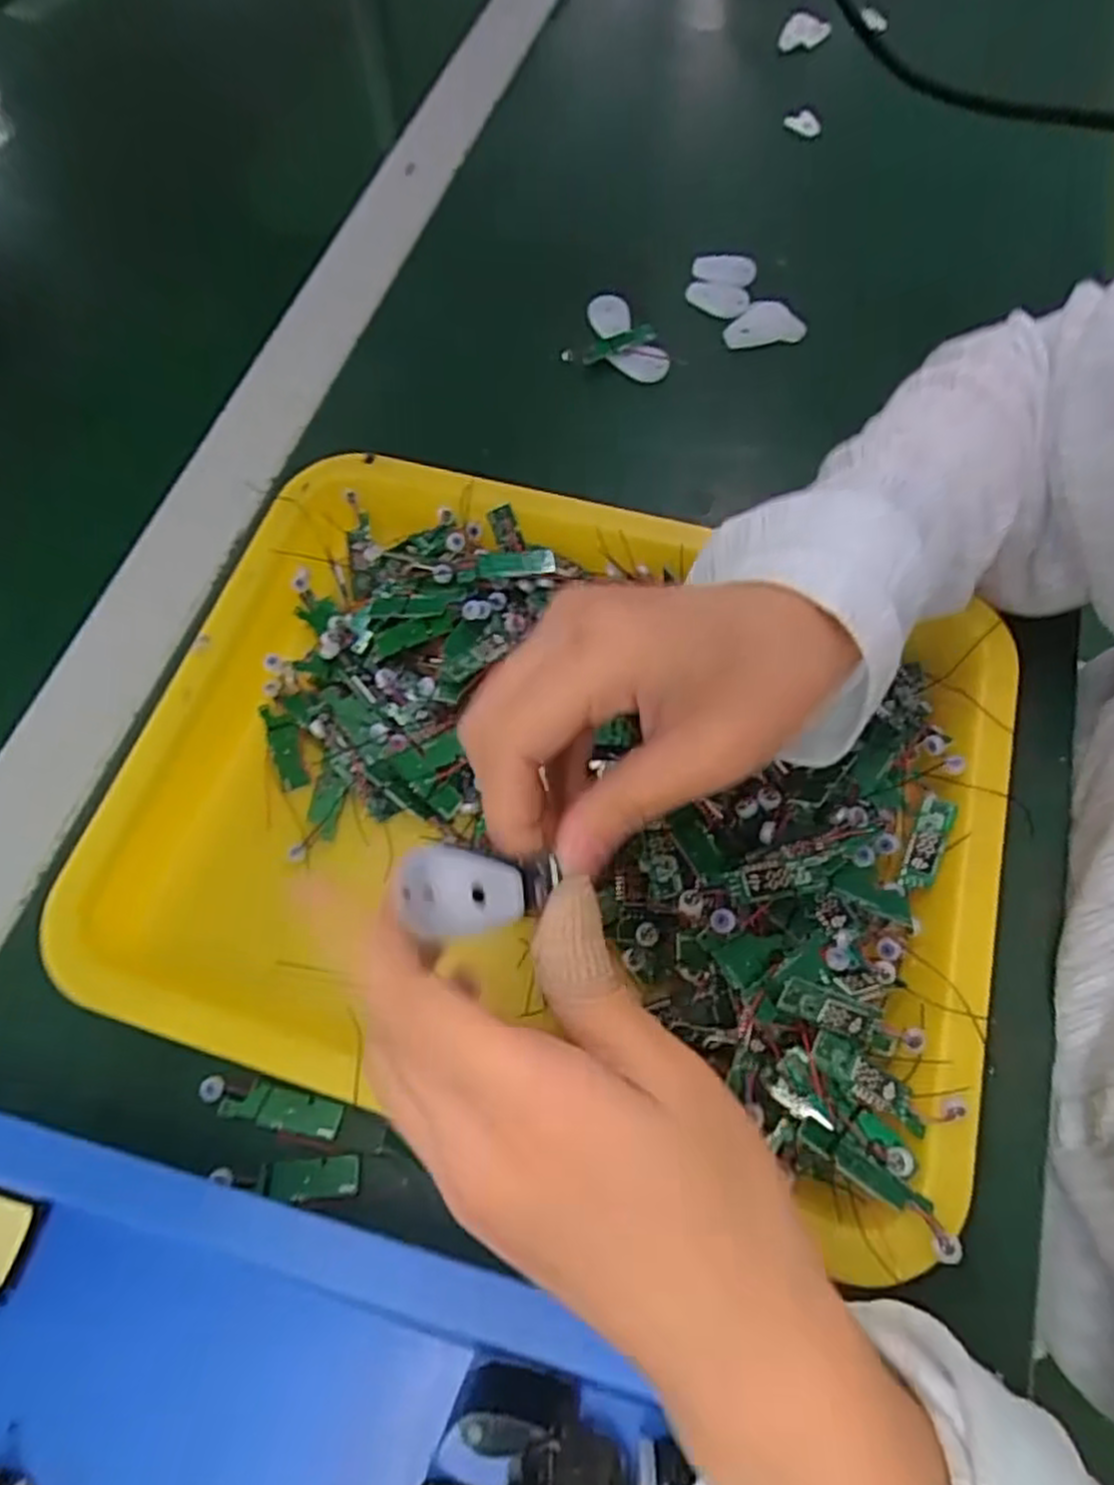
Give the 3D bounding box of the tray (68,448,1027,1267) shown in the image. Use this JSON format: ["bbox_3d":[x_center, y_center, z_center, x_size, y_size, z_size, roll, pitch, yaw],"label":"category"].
[{"bbox_3d":[-0.003,0.016,0.310,0.332,0.038,0.260,15,67,9],"label":"tray"}]

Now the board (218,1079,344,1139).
[{"bbox_3d":[-0.100,0.133,0.283,0.043,0.004,0.014,11,66,7],"label":"board"}]

